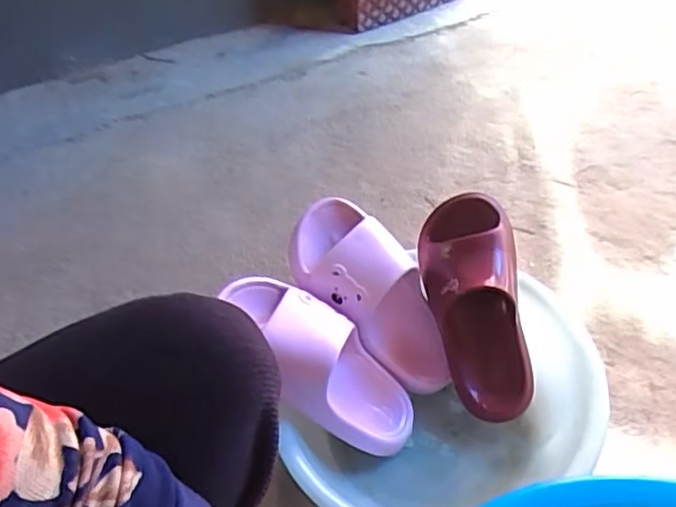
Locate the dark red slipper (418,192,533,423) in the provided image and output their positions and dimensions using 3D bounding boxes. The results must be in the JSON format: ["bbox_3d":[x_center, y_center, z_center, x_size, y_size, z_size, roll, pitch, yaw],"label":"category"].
[{"bbox_3d":[0.157,0.059,0.651,0.100,0.106,0.248,-10,89,-4],"label":"dark red slipper"}]

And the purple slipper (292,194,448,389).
[{"bbox_3d":[0.042,0.044,0.669,0.103,0.105,0.233,-38,94,-27],"label":"purple slipper"}]

